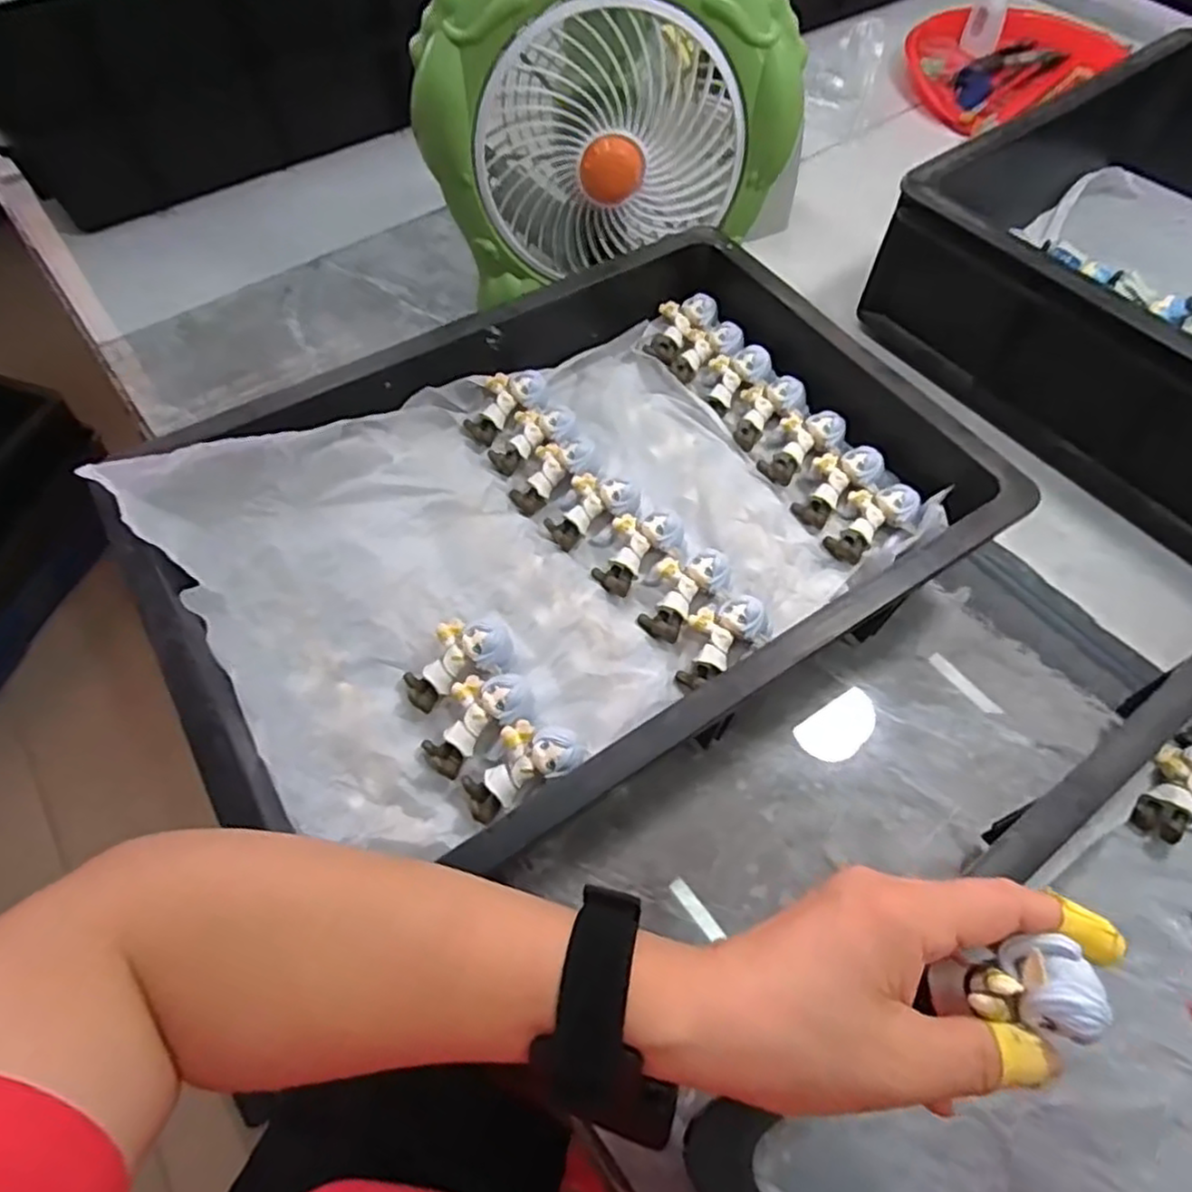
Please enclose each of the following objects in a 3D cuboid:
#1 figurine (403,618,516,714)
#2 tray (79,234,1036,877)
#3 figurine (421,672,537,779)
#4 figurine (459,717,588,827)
[{"bbox_3d":[-0.080,0.035,0.400,0.062,0.032,0.036,-27,64,-15],"label":"figurine"},{"bbox_3d":[-0.005,-0.051,0.438,0.464,0.075,0.311,-29,64,-16],"label":"tray"},{"bbox_3d":[-0.065,0.066,0.380,0.038,0.020,0.064,41,83,21],"label":"figurine"},{"bbox_3d":[-0.039,0.088,0.364,0.061,0.027,0.035,-28,64,-16],"label":"figurine"}]

